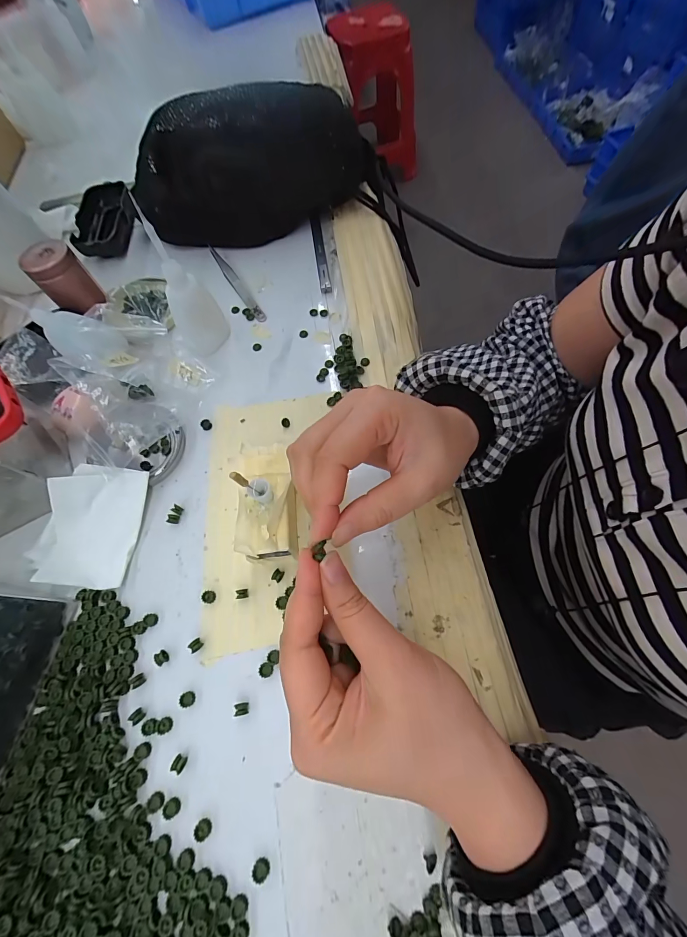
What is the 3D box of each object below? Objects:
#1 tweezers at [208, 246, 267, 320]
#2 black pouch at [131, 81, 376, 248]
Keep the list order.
[{"bbox_3d":[-0.116,-0.199,0.375,0.011,0.007,0.124,-31,68,-10],"label":"tweezers"},{"bbox_3d":[-0.091,-0.316,0.364,0.248,0.111,0.085,-10,67,-1],"label":"black pouch"}]

